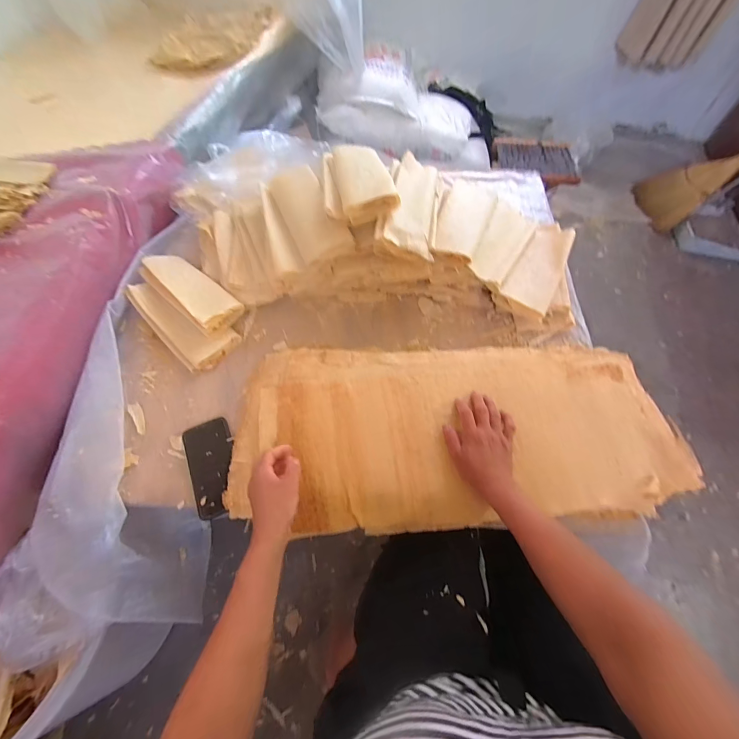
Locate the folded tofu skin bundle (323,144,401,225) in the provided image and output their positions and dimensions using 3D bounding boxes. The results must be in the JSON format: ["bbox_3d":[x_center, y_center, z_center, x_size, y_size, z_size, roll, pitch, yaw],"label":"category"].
[{"bbox_3d":[-0.024,-0.419,0.741,0.143,0.044,0.262,-4,61,-3],"label":"folded tofu skin bundle"}]

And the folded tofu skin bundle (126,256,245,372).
[{"bbox_3d":[-0.396,-0.138,0.732,0.288,0.060,0.161,38,67,18],"label":"folded tofu skin bundle"}]

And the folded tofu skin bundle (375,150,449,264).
[{"bbox_3d":[0.094,-0.347,0.733,0.124,0.048,0.275,12,61,6],"label":"folded tofu skin bundle"}]

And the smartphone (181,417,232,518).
[{"bbox_3d":[-0.270,0.164,0.592,0.077,0.012,0.162,-21,63,-12],"label":"smartphone"}]

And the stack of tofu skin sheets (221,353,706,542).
[{"bbox_3d":[0.148,0.107,0.614,0.747,0.039,0.317,-1,61,-1],"label":"stack of tofu skin sheets"}]

